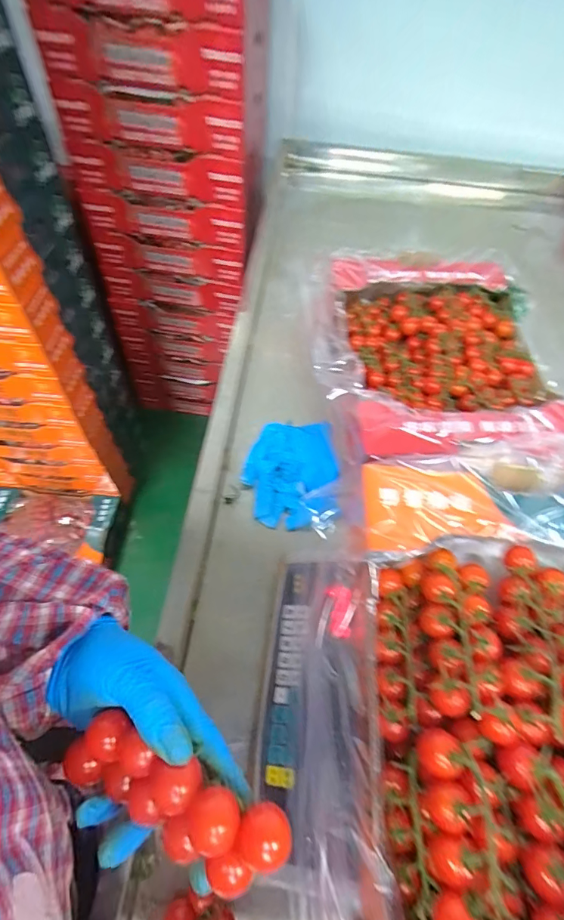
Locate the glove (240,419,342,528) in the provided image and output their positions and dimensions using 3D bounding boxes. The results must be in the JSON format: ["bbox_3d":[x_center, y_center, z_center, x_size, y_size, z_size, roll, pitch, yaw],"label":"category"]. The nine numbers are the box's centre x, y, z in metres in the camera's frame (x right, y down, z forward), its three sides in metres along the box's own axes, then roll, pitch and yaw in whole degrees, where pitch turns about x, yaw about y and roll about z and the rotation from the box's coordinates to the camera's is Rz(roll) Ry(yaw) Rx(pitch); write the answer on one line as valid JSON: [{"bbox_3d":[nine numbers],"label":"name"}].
[{"bbox_3d":[0.013,0.019,0.600,0.123,0.031,0.155,-6,58,-7],"label":"glove"}]

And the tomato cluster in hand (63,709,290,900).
[{"bbox_3d":[-0.060,0.176,0.223,0.129,0.031,0.040,11,56,23],"label":"tomato cluster in hand"}]

